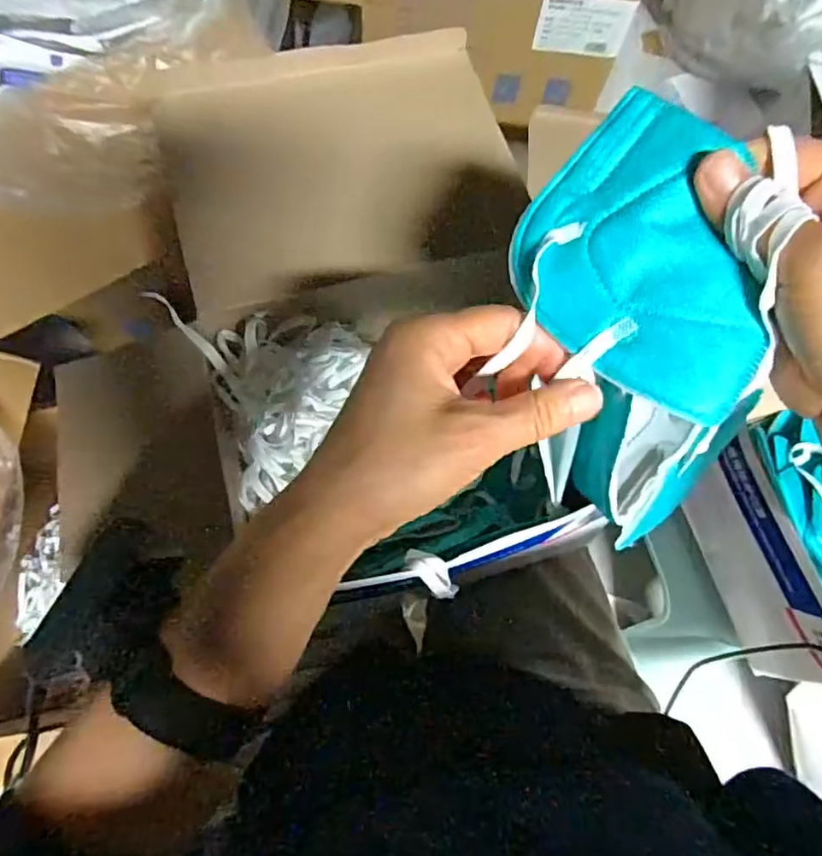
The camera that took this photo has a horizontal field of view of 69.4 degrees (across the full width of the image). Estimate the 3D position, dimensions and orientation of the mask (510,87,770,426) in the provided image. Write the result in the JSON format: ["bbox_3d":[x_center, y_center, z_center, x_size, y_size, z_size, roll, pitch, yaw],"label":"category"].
[{"bbox_3d":[0.102,-0.070,0.243,0.114,0.010,0.099,42,98,13],"label":"mask"}]

